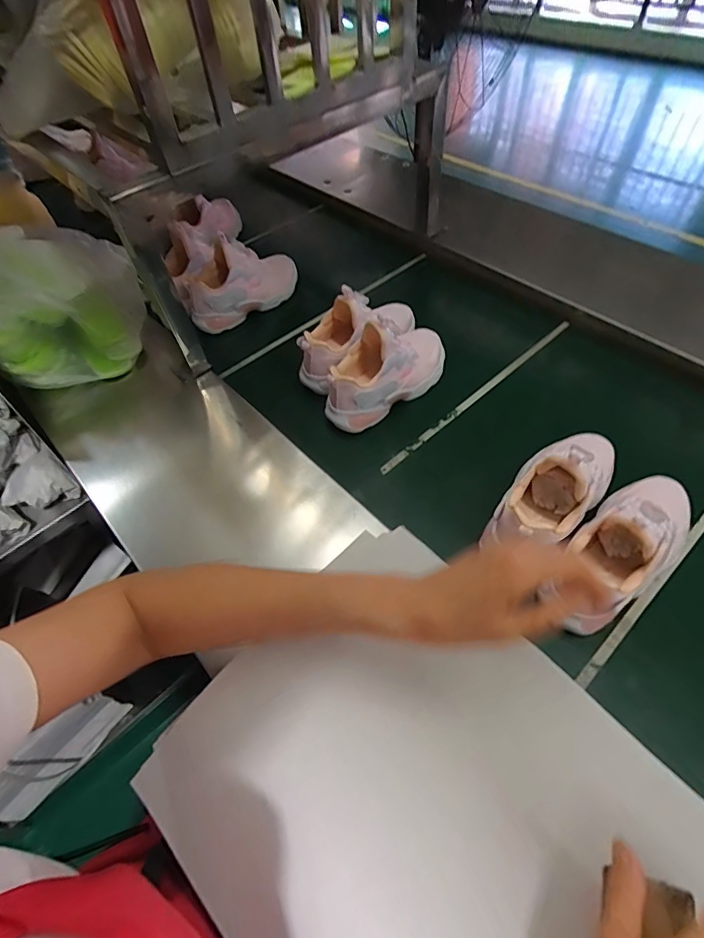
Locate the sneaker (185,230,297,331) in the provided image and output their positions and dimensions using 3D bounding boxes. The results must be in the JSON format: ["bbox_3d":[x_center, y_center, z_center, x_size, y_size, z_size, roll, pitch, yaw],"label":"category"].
[{"bbox_3d":[-0.196,-0.344,0.825,0.215,0.105,0.086,-30,58,-16],"label":"sneaker"}]

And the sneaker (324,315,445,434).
[{"bbox_3d":[0.051,-0.154,0.648,0.212,0.114,0.083,-37,60,-20],"label":"sneaker"}]

